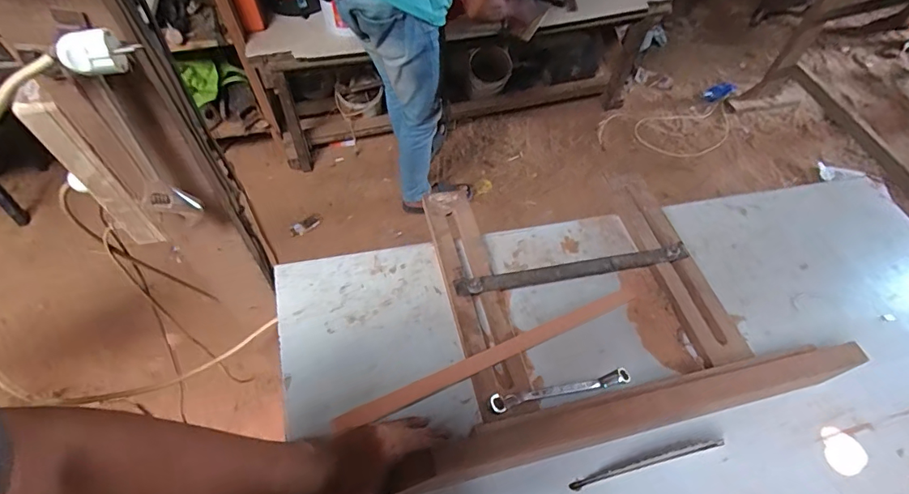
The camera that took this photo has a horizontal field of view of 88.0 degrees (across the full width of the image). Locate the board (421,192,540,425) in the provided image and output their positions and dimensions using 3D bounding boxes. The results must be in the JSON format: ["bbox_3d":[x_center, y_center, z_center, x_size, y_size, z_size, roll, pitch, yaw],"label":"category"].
[{"bbox_3d":[0.029,0.066,0.722,0.081,0.028,0.387,-10,57,-10],"label":"board"}]

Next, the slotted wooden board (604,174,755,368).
[{"bbox_3d":[0.362,0.018,0.797,0.085,0.028,0.371,-11,57,-11],"label":"slotted wooden board"}]

